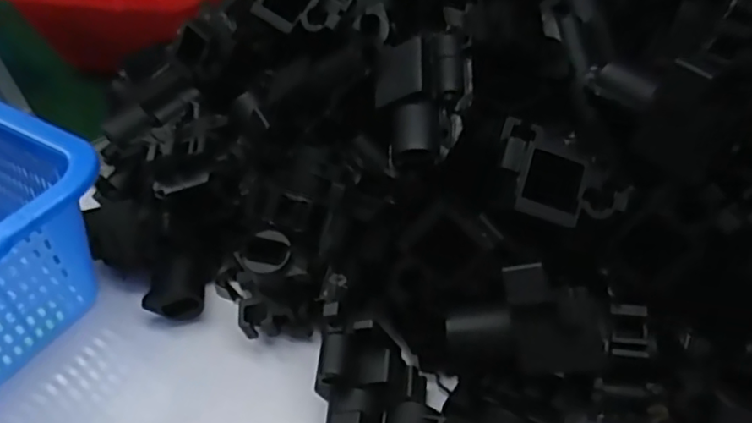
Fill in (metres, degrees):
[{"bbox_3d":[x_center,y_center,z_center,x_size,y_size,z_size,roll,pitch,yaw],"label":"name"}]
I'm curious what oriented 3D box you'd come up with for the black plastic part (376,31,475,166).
[{"bbox_3d":[0.029,-0.064,0.352,0.056,0.038,0.077,-1,81,17],"label":"black plastic part"}]

